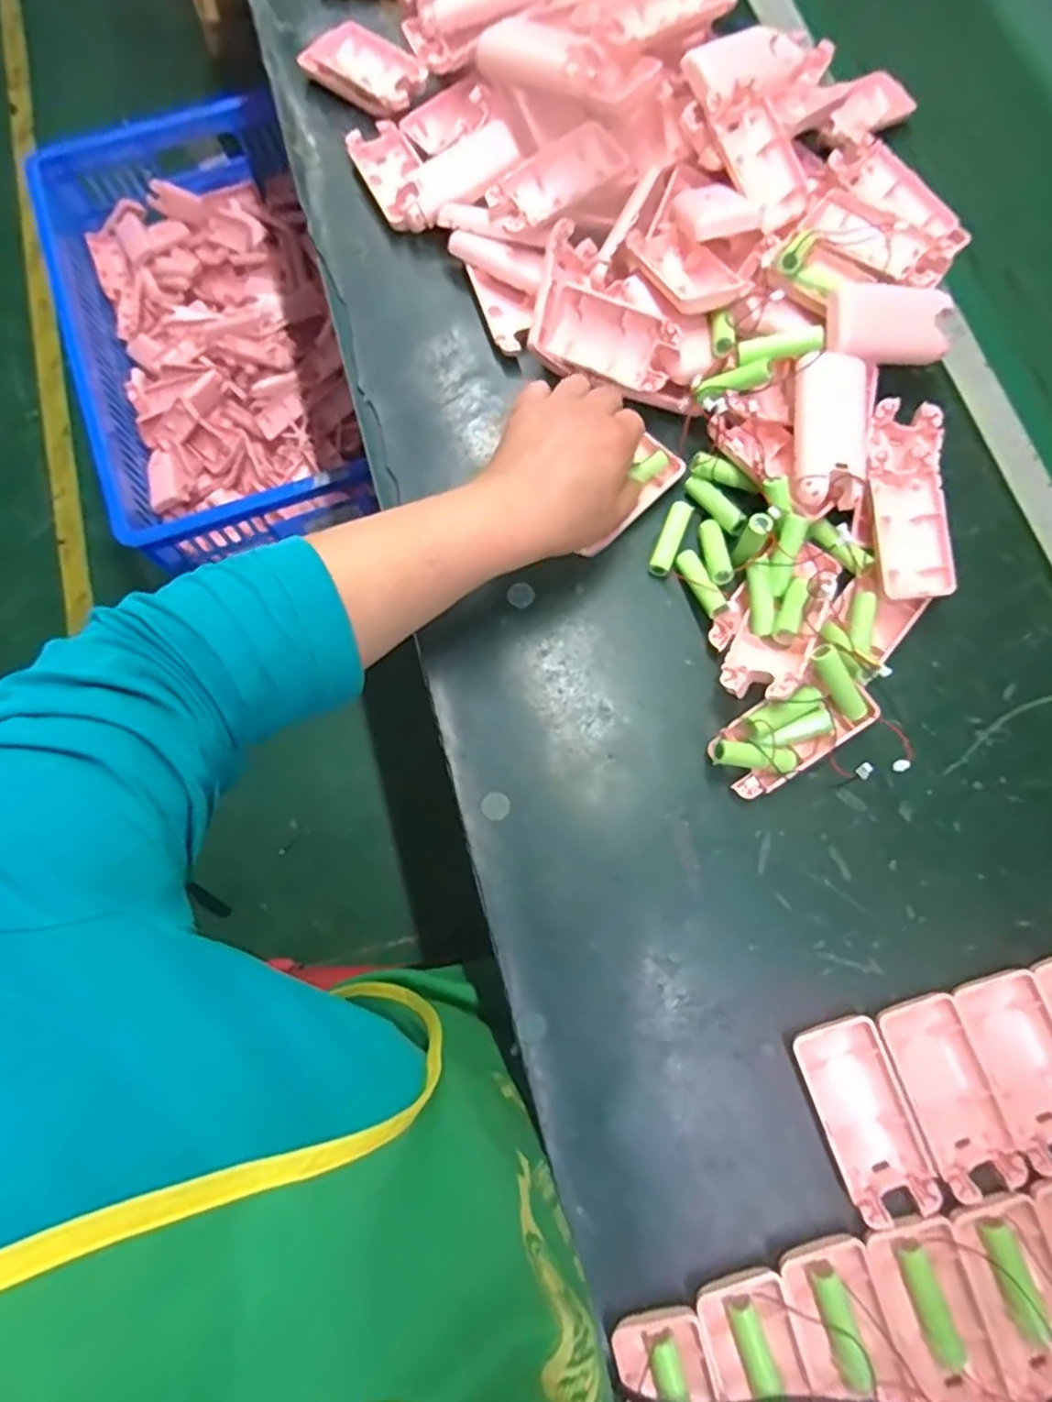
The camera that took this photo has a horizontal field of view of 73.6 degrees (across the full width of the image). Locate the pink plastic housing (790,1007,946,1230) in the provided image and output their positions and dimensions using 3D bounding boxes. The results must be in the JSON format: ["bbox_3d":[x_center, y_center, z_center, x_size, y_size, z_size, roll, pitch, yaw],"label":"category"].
[{"bbox_3d":[0.180,0.221,0.377,0.046,0.019,0.093,-17,75,-4],"label":"pink plastic housing"}]

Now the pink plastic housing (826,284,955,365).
[{"bbox_3d":[0.227,-0.236,0.441,0.089,0.027,0.037,-5,76,-18],"label":"pink plastic housing"}]

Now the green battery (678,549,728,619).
[{"bbox_3d":[0.110,-0.074,0.443,0.014,0.015,0.050,-25,64,-7],"label":"green battery"}]

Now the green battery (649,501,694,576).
[{"bbox_3d":[0.096,-0.107,0.464,0.014,0.012,0.051,22,76,7],"label":"green battery"}]

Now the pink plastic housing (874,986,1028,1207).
[{"bbox_3d":[0.227,0.209,0.377,0.044,0.017,0.093,-19,75,-4],"label":"pink plastic housing"}]

